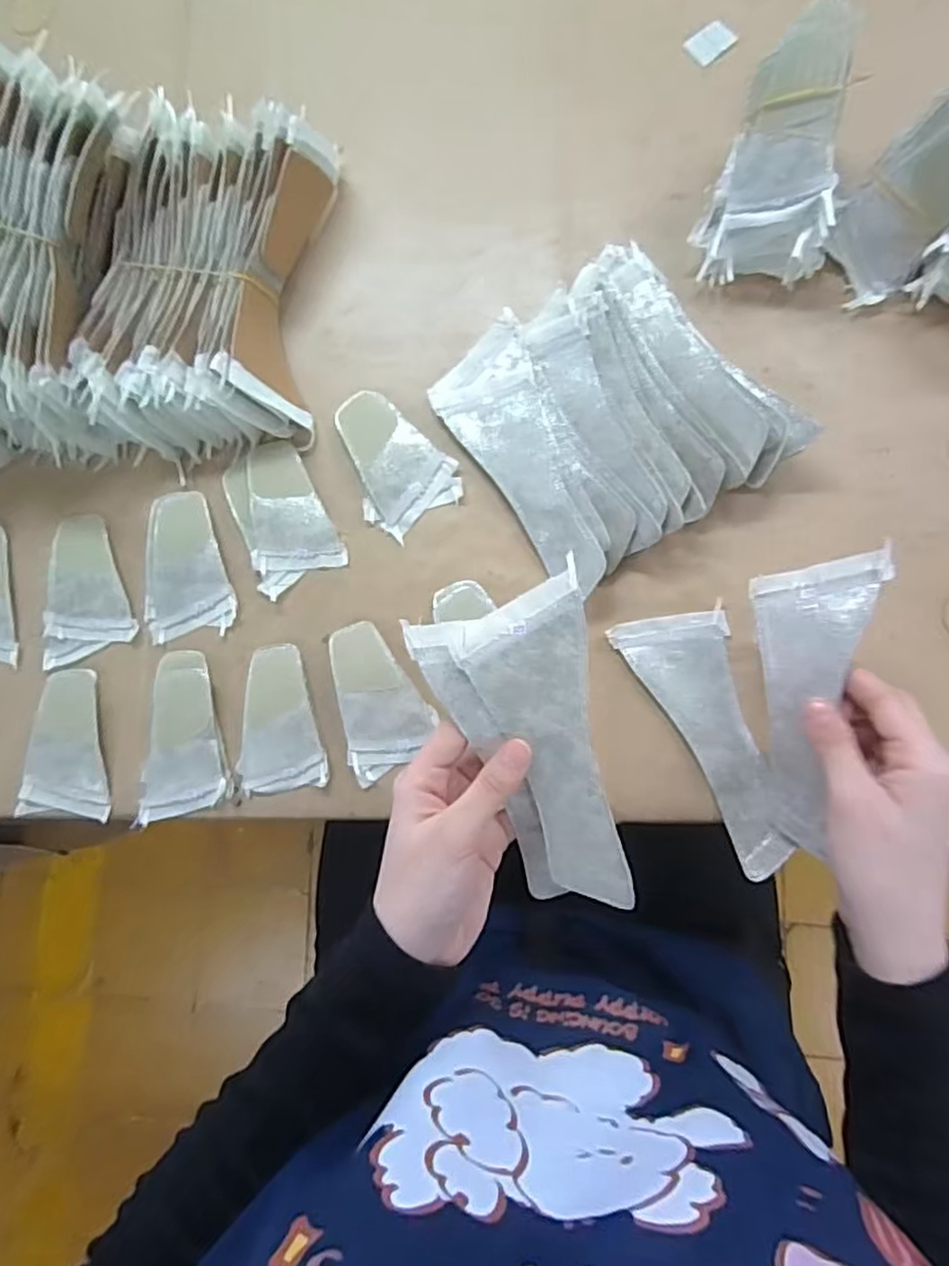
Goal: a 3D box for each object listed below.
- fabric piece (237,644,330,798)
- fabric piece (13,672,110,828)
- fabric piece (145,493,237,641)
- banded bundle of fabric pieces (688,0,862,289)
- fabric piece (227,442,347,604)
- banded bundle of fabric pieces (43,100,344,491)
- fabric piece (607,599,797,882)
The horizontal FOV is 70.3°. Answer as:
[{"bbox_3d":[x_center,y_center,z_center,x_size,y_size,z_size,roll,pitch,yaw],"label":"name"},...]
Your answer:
[{"bbox_3d":[-0.130,0.056,0.443,0.058,0.009,0.093,-9,83,5],"label":"fabric piece"},{"bbox_3d":[-0.279,0.076,0.461,0.060,0.010,0.099,2,84,7],"label":"fabric piece"},{"bbox_3d":[-0.200,-0.049,0.467,0.062,0.007,0.100,-7,83,6],"label":"fabric piece"},{"bbox_3d":[0.182,-0.289,0.412,0.075,0.035,0.130,8,117,19],"label":"banded bundle of fabric pieces"},{"bbox_3d":[-0.135,-0.082,0.461,0.060,0.009,0.100,-27,82,3],"label":"fabric piece"},{"bbox_3d":[-0.184,-0.228,0.457,0.152,0.059,0.227,10,85,7],"label":"banded bundle of fabric pieces"},{"bbox_3d":[0.145,0.062,0.406,0.064,0.008,0.160,-21,78,4],"label":"fabric piece"}]

